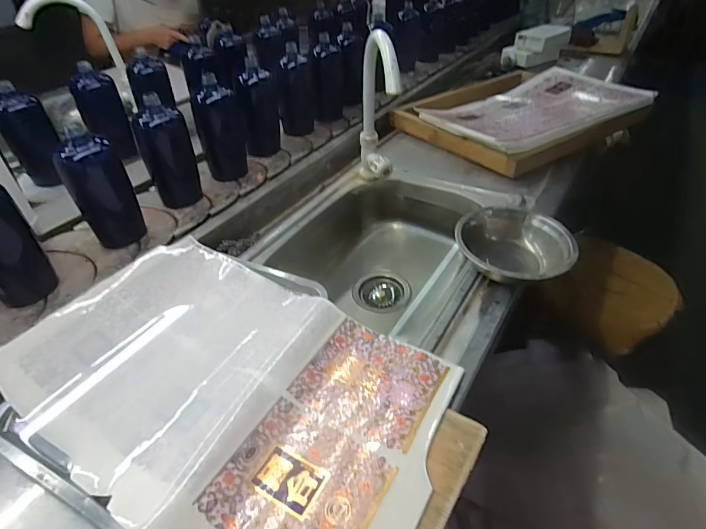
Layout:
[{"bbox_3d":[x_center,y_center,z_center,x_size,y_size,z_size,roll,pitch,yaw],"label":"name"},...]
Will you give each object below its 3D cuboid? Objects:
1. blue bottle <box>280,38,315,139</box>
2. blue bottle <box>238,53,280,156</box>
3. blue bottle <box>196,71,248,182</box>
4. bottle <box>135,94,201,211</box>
[{"bbox_3d":[-0.128,-0.387,0.961,0.076,0.169,0.081,-5,40,-6],"label":"blue bottle"},{"bbox_3d":[-0.192,-0.321,0.878,0.067,0.181,0.066,-5,40,-6],"label":"blue bottle"},{"bbox_3d":[-0.252,-0.261,0.812,0.069,0.175,0.062,-5,40,-6],"label":"blue bottle"},{"bbox_3d":[-0.320,-0.192,0.741,0.080,0.166,0.072,-3,39,-4],"label":"bottle"}]

